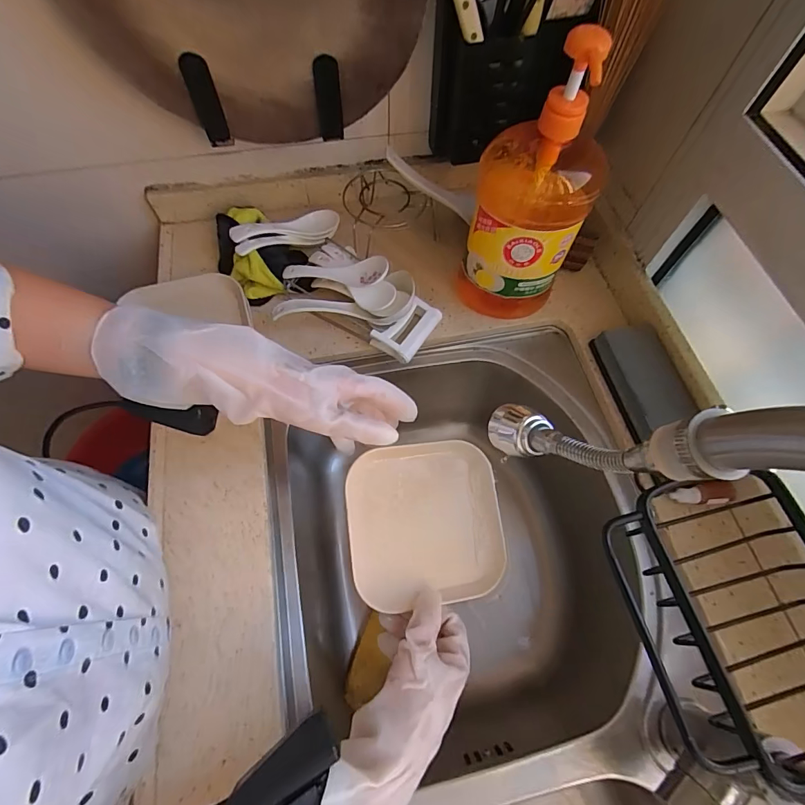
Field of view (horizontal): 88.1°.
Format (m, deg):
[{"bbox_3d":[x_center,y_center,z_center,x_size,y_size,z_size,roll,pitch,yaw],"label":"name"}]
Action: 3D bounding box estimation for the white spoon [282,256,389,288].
[{"bbox_3d":[-0.082,-0.156,0.496,0.129,0.033,0.030,7,65,1],"label":"white spoon"}]

